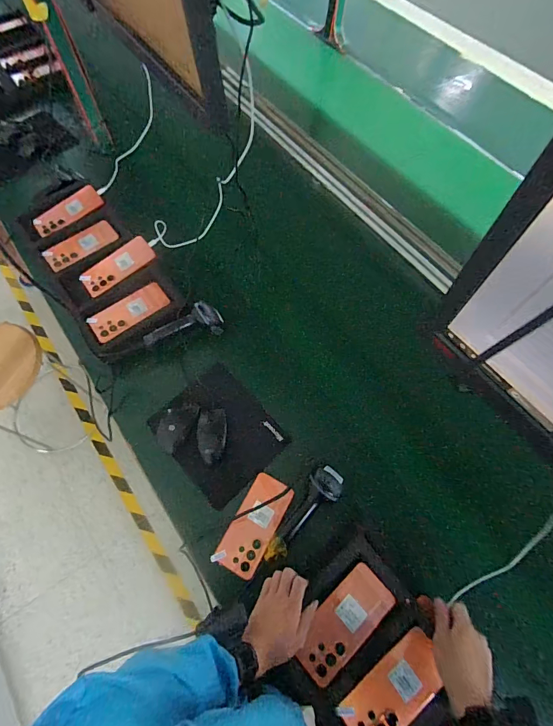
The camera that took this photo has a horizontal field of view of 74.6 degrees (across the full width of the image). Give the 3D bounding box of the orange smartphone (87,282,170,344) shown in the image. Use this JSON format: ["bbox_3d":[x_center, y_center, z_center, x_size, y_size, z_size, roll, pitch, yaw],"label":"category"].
[{"bbox_3d":[-0.317,-0.112,0.778,0.165,0.015,0.070,-34,71,-15],"label":"orange smartphone"}]

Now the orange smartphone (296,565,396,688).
[{"bbox_3d":[0.107,0.405,0.567,0.082,0.009,0.168,40,72,15],"label":"orange smartphone"}]

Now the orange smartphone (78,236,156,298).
[{"bbox_3d":[-0.358,-0.220,0.818,0.166,0.006,0.078,-39,73,-10],"label":"orange smartphone"}]

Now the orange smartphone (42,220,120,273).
[{"bbox_3d":[-0.459,-0.278,0.855,0.165,0.011,0.088,-39,72,-17],"label":"orange smartphone"}]

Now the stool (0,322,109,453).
[{"bbox_3d":[-0.858,0.095,1.227,0.295,0.426,0.299,0,66,-1],"label":"stool"}]

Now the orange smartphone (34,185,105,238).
[{"bbox_3d":[-0.505,-0.367,0.883,0.168,0.008,0.061,-39,82,-12],"label":"orange smartphone"}]

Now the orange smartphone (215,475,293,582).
[{"bbox_3d":[-0.038,0.292,0.661,0.081,0.010,0.168,23,69,20],"label":"orange smartphone"}]

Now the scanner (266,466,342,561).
[{"bbox_3d":[0.045,0.261,0.637,0.190,0.063,0.067,-41,73,-18],"label":"scanner"}]

